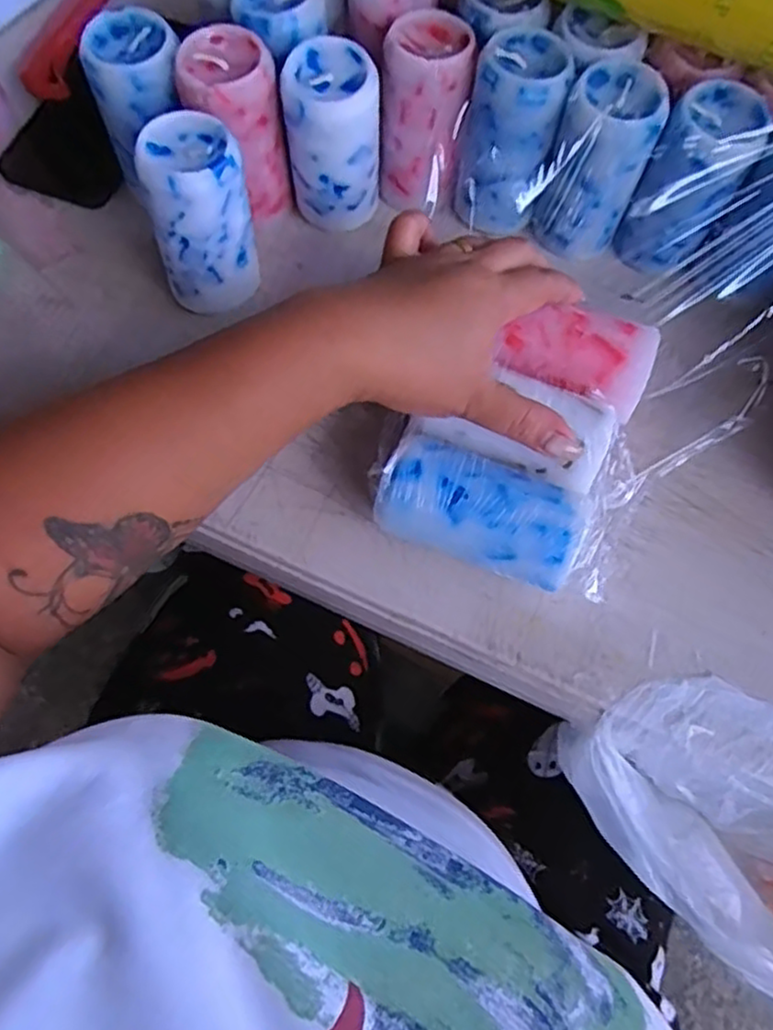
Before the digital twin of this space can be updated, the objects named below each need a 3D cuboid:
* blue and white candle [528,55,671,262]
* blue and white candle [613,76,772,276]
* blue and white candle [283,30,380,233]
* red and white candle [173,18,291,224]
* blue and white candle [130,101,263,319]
[{"bbox_3d":[0.117,-0.194,0.400,0.051,0.095,0.055,20,71,7],"label":"blue and white candle"},{"bbox_3d":[0.172,-0.186,0.397,0.047,0.092,0.049,35,73,12],"label":"blue and white candle"},{"bbox_3d":[-0.030,-0.211,0.405,0.048,0.097,0.049,-6,70,-2],"label":"blue and white candle"},{"bbox_3d":[-0.083,-0.216,0.397,0.046,0.086,0.049,0,69,0],"label":"red and white candle"},{"bbox_3d":[-0.098,-0.157,0.379,0.052,0.092,0.050,-11,70,-4],"label":"blue and white candle"}]

